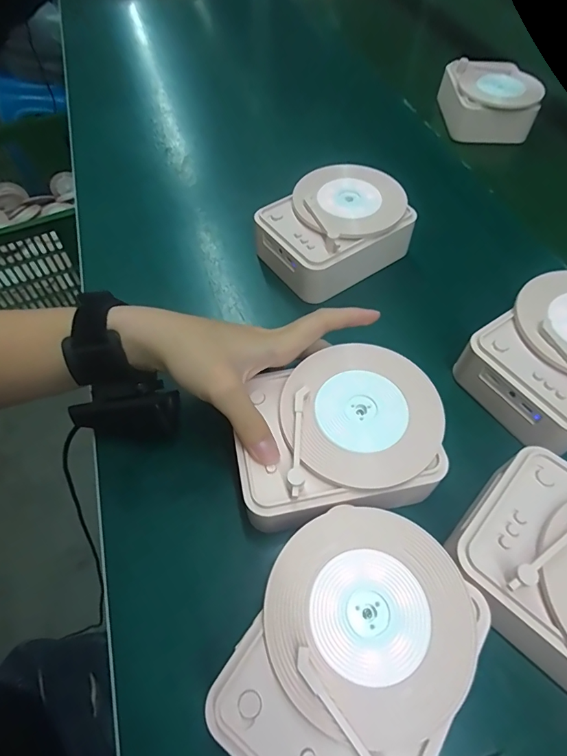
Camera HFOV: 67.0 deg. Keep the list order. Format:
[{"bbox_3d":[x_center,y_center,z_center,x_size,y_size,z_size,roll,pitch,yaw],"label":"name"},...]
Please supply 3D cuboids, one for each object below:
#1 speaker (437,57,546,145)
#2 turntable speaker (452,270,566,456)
[{"bbox_3d":[0.265,-0.361,0.566,0.106,0.062,0.112,1,57,0],"label":"speaker"},{"bbox_3d":[0.204,-0.019,0.315,0.136,0.047,0.102,-30,62,-18],"label":"turntable speaker"}]

